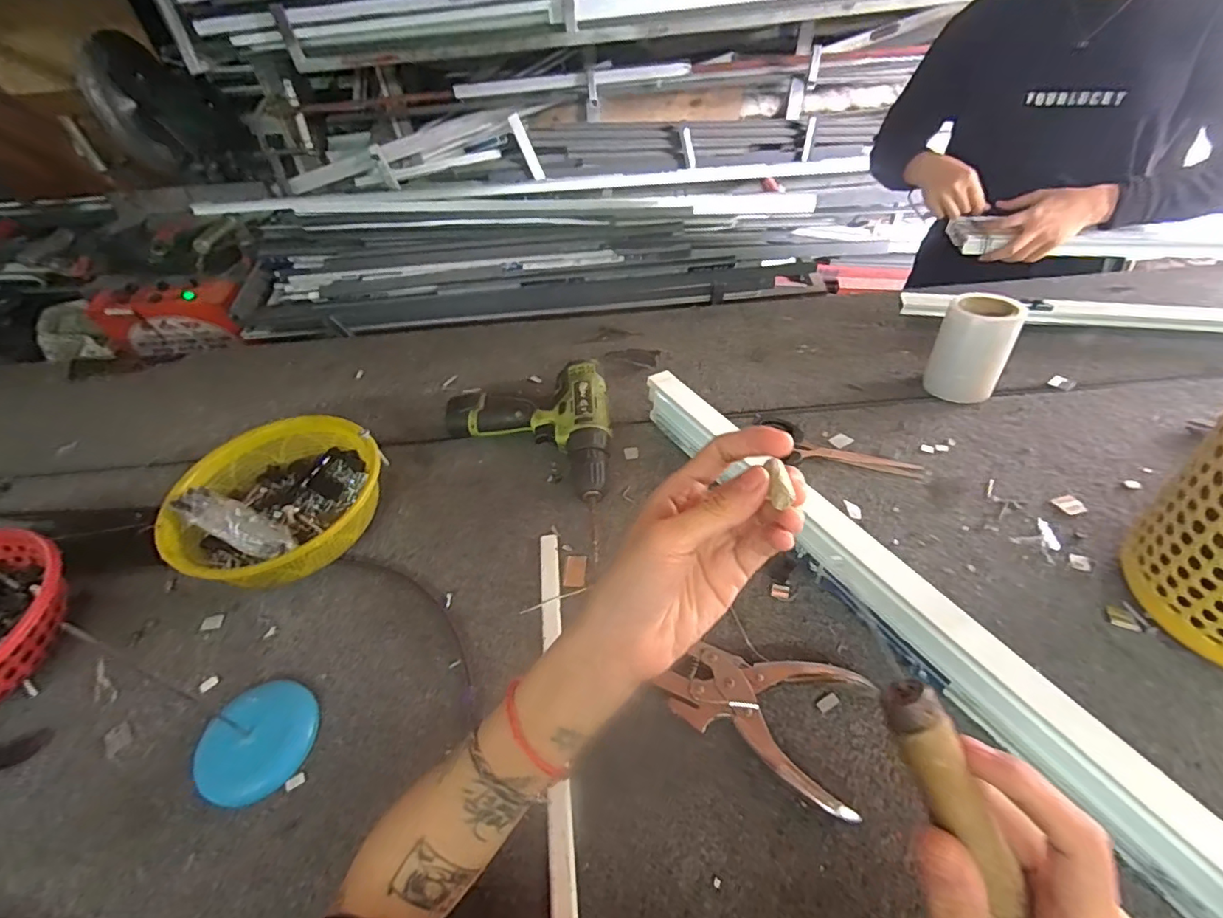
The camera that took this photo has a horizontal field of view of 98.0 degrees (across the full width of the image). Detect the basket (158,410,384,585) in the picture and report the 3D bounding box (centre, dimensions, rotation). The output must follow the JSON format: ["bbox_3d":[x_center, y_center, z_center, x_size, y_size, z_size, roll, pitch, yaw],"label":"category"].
[{"bbox_3d":[-0.321,0.044,0.527,0.185,0.073,0.184,-3,47,3],"label":"basket"}]

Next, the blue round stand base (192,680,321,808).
[{"bbox_3d":[-0.268,0.209,0.402,0.078,0.011,0.085,-3,47,3],"label":"blue round stand base"}]

